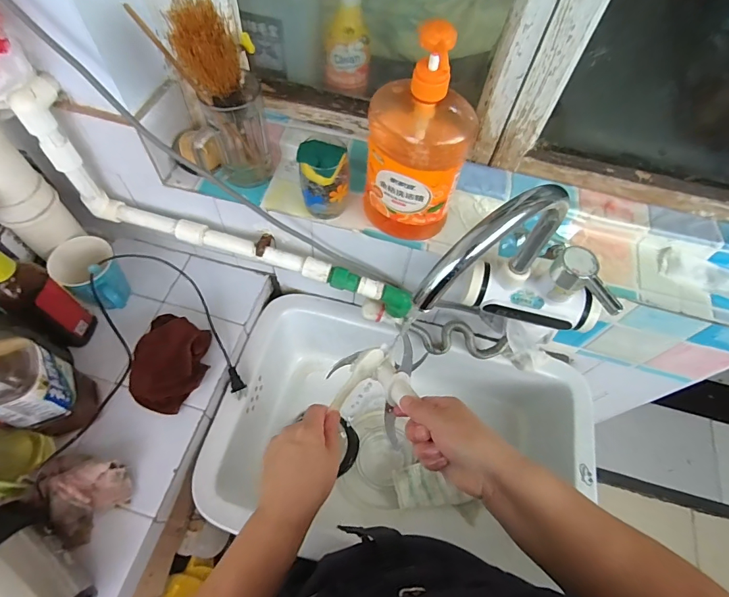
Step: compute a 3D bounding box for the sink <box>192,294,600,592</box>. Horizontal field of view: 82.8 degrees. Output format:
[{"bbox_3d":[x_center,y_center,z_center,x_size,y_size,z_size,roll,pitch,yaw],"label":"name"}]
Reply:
[{"bbox_3d":[0.054,0.221,0.777,0.616,0.242,0.364,3,61,-2],"label":"sink"}]

